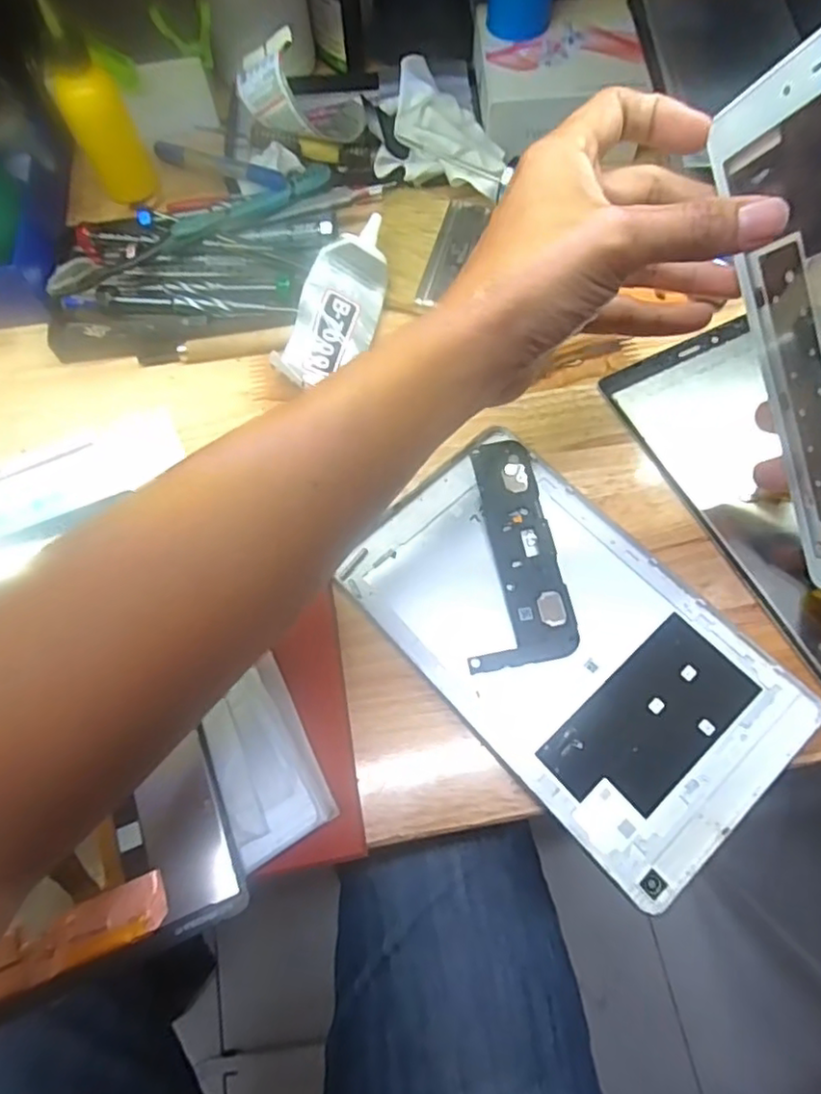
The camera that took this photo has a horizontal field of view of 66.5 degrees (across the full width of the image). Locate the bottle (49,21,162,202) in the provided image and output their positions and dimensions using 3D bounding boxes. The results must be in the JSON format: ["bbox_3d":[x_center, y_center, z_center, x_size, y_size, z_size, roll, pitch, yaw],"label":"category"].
[{"bbox_3d":[-0.187,-0.258,0.375,0.033,0.086,0.028,-23,70,-7],"label":"bottle"}]

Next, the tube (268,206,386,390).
[{"bbox_3d":[-0.039,-0.140,0.358,0.042,0.022,0.103,25,86,11],"label":"tube"}]

